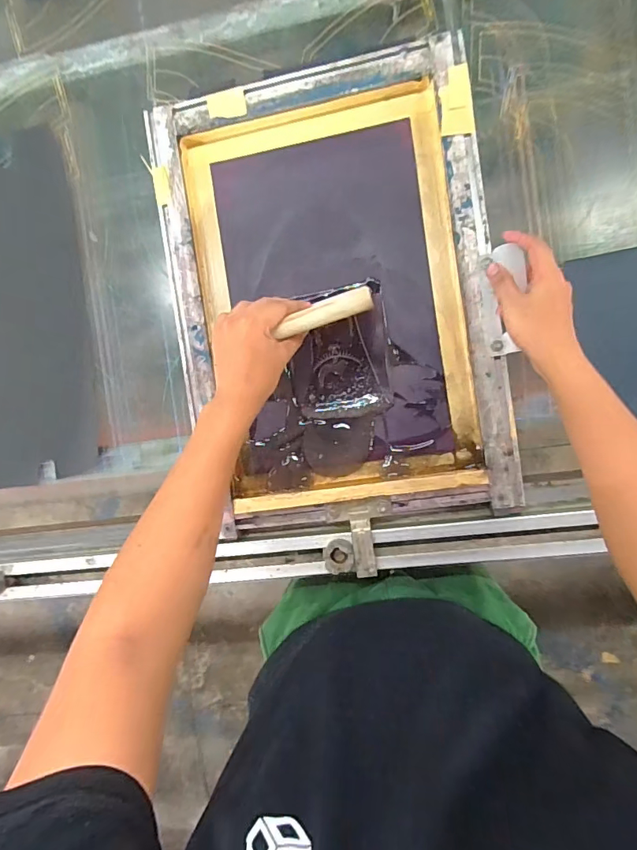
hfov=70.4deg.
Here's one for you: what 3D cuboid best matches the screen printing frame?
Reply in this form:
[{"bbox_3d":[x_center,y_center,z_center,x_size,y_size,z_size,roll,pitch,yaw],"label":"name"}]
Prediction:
[{"bbox_3d":[0.014,-0.148,0.569,0.390,0.046,0.537,-9,93,9],"label":"screen printing frame"}]

